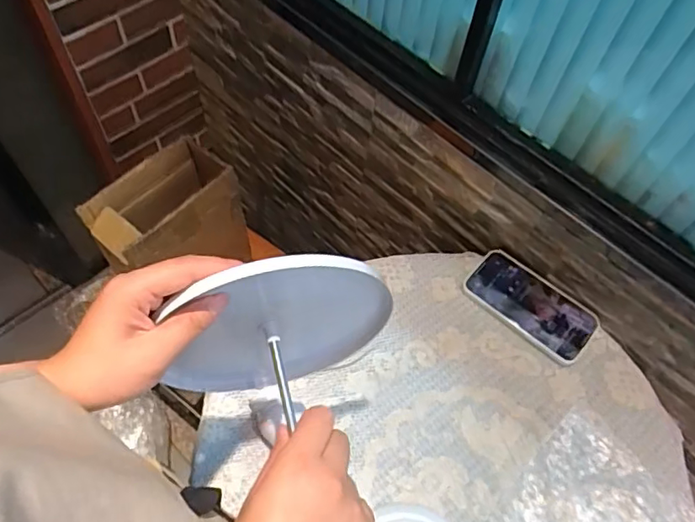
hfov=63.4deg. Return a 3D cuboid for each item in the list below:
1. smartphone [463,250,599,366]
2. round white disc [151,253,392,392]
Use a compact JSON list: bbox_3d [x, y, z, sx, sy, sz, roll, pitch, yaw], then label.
[{"bbox_3d":[0.235,0.055,0.725,0.166,0.017,0.087,39,64,17],"label":"smartphone"},{"bbox_3d":[-0.053,0.054,0.446,0.177,0.187,0.016,-12,61,-11],"label":"round white disc"}]

